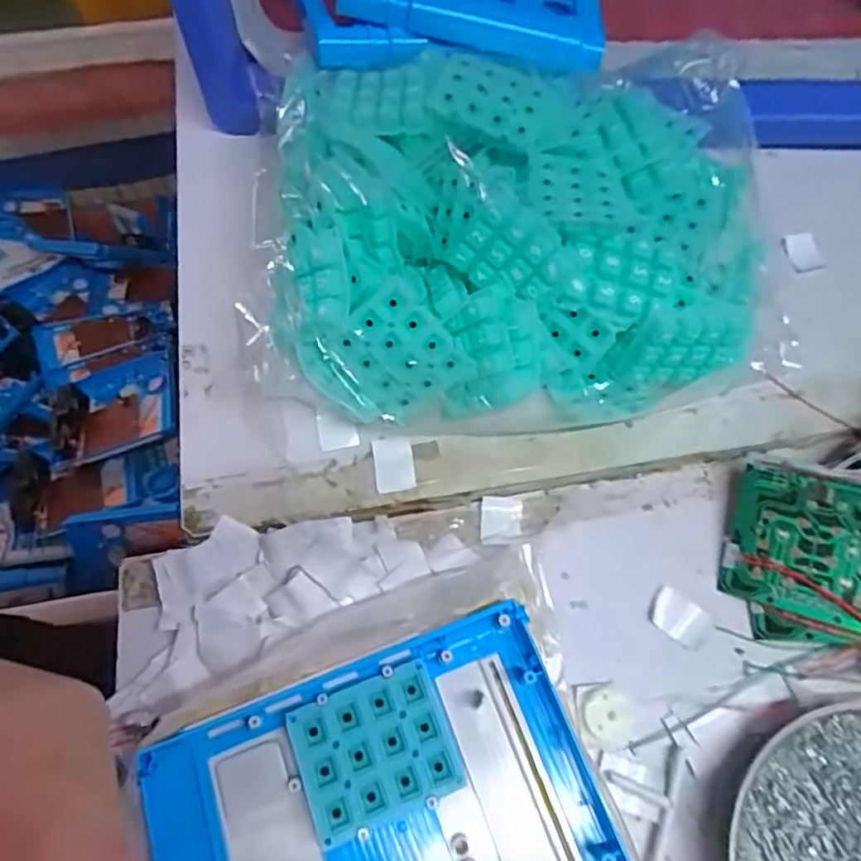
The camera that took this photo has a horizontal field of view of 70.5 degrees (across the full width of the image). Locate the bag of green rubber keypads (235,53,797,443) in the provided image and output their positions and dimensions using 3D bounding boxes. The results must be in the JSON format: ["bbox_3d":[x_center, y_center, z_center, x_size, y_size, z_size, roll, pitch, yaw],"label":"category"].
[{"bbox_3d":[0.051,-0.116,0.335,0.282,0.069,0.221,-3,67,-1],"label":"bag of green rubber keypads"}]

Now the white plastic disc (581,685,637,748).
[{"bbox_3d":[0.082,0.132,0.281,0.022,0.005,0.024,0,66,0],"label":"white plastic disc"}]

